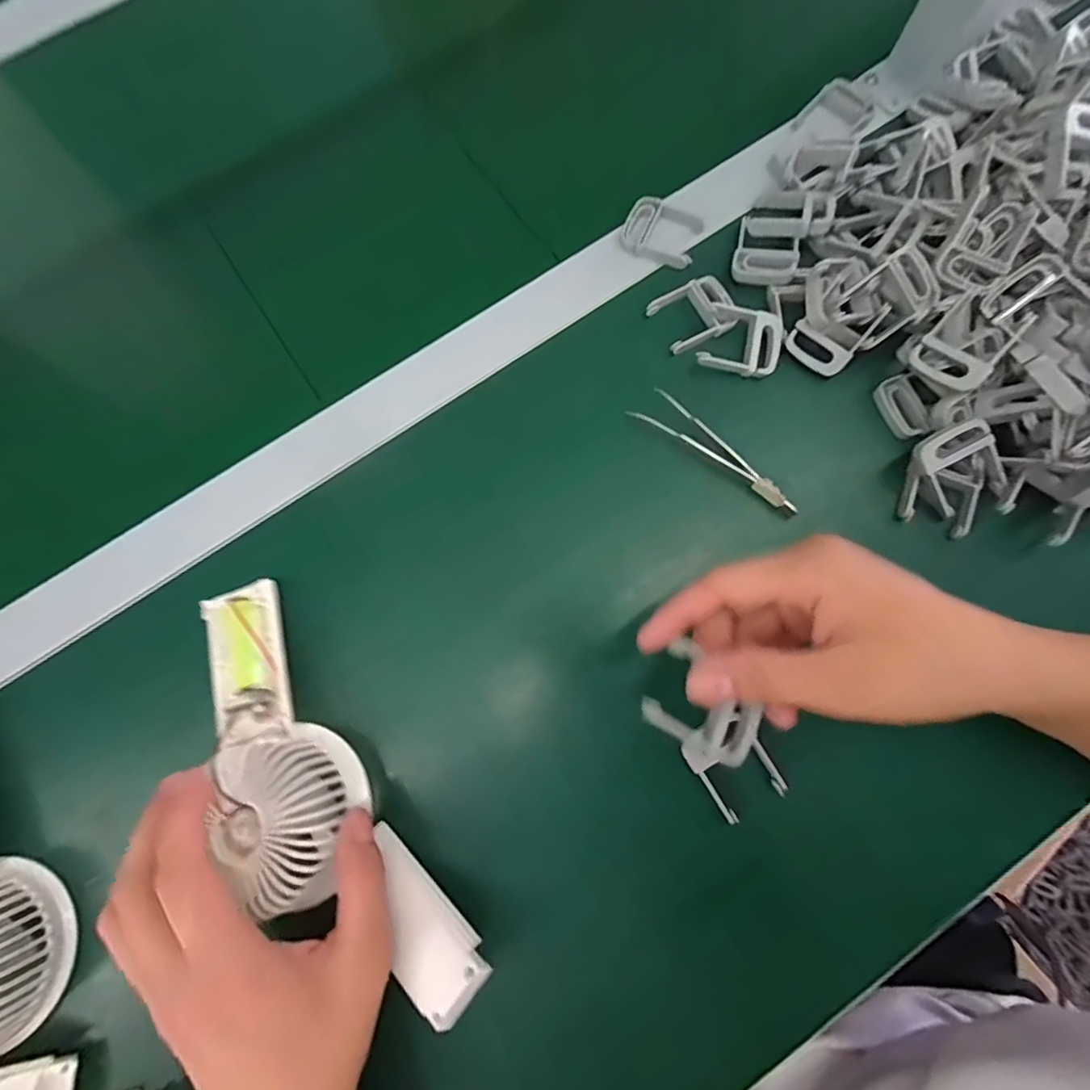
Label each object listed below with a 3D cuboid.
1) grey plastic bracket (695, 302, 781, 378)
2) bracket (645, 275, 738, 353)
[{"bbox_3d":[0.120,-0.126,0.327,0.049,0.017,0.038,8,78,3],"label":"grey plastic bracket"},{"bbox_3d":[0.095,-0.149,0.335,0.048,0.013,0.040,-28,79,-4],"label":"bracket"}]

